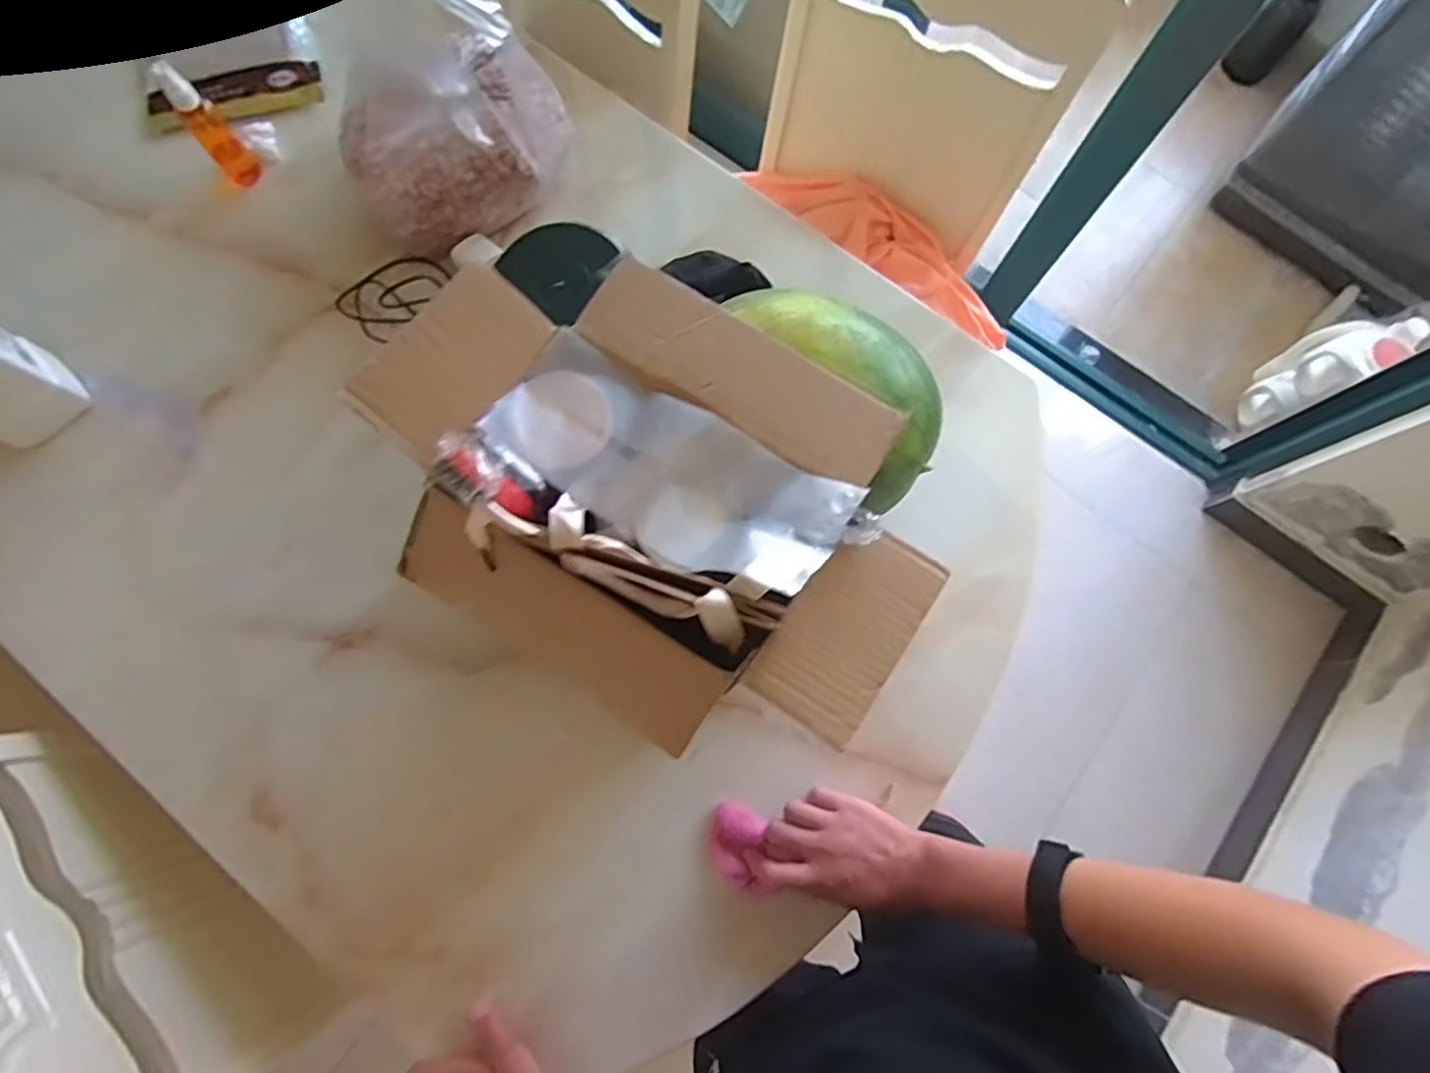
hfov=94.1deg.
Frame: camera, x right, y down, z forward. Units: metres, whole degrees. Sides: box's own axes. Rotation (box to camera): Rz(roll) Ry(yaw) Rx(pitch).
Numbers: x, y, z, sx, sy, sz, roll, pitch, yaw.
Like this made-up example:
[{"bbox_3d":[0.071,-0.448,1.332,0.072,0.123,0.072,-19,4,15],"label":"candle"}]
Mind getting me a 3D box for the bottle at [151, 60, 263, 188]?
[{"bbox_3d":[-0.520,-0.421,0.681,0.043,0.122,0.037,-40,79,-10],"label":"bottle"}]

